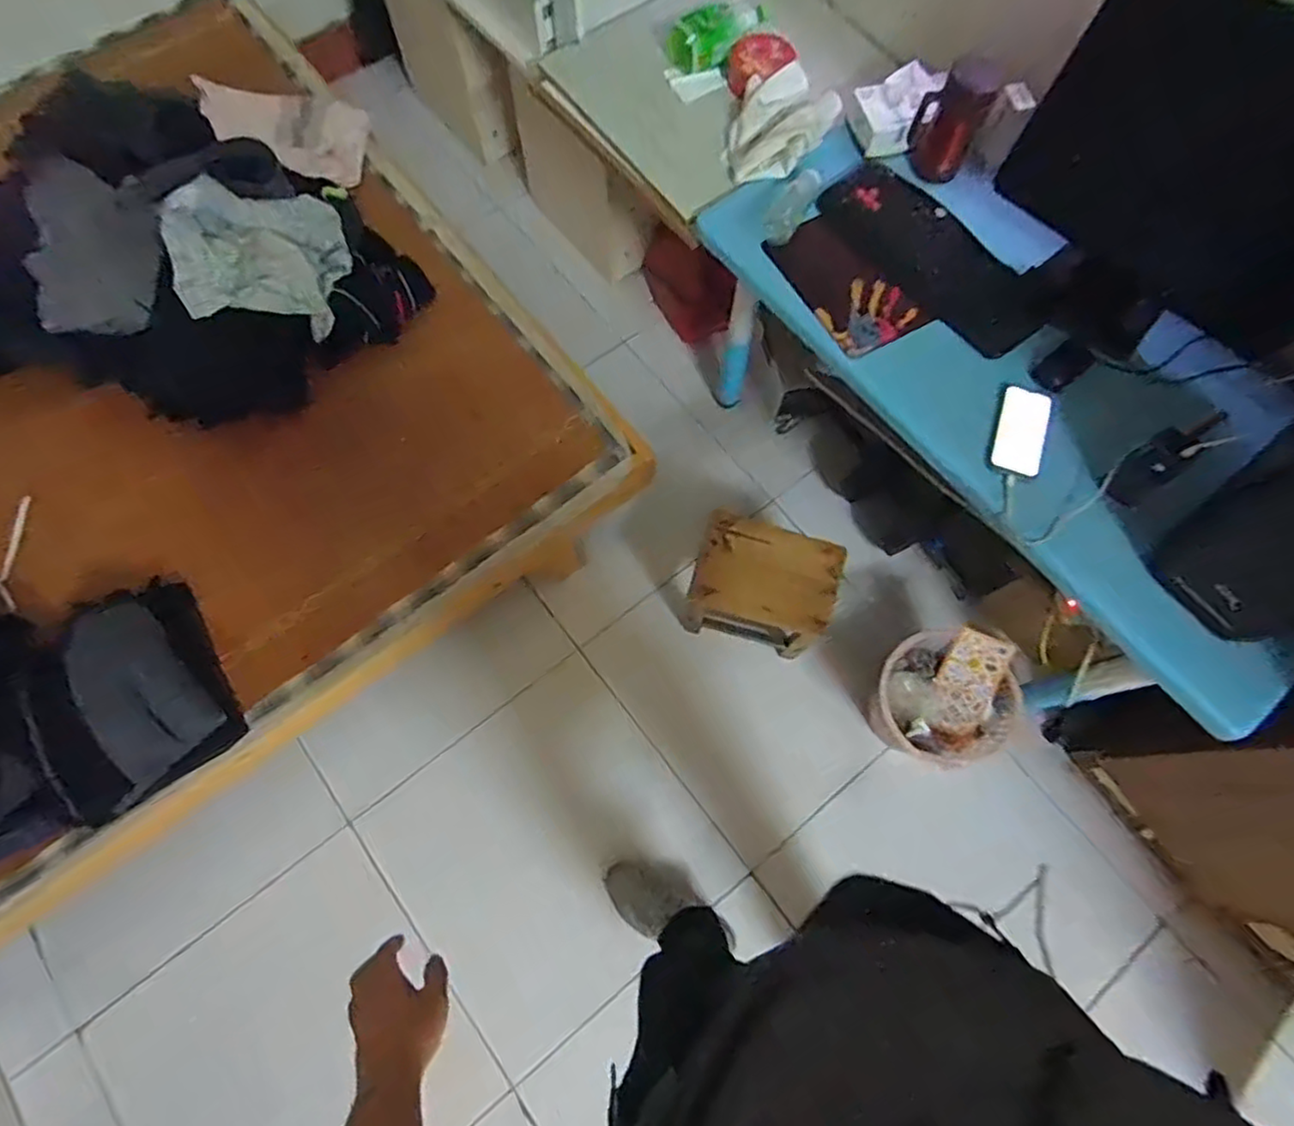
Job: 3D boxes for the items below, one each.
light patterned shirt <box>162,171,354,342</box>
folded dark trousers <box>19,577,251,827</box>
[{"bbox_3d":[-0.758,-0.628,1.315,0.268,0.196,0.281,0,70,0],"label":"light patterned shirt"},{"bbox_3d":[-0.859,0.214,1.111,0.245,0.137,0.341,-31,73,-11],"label":"folded dark trousers"}]

